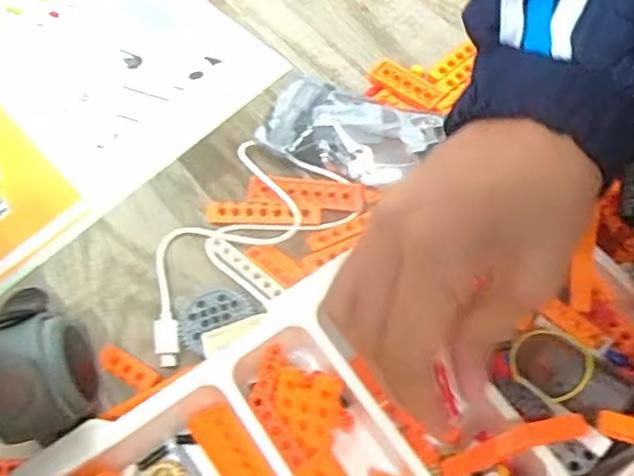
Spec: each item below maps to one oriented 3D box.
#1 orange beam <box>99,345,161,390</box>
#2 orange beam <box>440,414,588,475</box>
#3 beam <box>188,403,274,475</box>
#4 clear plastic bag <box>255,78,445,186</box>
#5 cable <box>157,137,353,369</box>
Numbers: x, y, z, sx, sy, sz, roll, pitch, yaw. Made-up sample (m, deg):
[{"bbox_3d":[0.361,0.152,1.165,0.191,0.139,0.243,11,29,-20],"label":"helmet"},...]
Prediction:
[{"bbox_3d":[-0.097,0.066,0.325,0.036,0.005,0.012,27,67,19],"label":"orange beam"},{"bbox_3d":[0.081,0.087,0.269,0.062,0.017,0.010,-26,59,14],"label":"orange beam"},{"bbox_3d":[-0.035,0.106,0.296,0.018,0.010,0.065,-36,64,-14],"label":"beam"},{"bbox_3d":[0.017,-0.064,0.380,0.099,0.019,0.061,23,66,17],"label":"clear plastic bag"},{"bbox_3d":[-0.044,0.004,0.348,0.082,0.019,0.138,28,67,19],"label":"cable"}]

